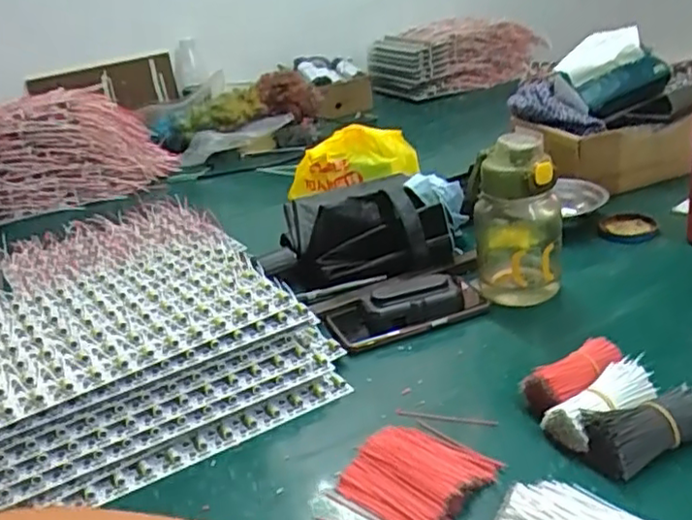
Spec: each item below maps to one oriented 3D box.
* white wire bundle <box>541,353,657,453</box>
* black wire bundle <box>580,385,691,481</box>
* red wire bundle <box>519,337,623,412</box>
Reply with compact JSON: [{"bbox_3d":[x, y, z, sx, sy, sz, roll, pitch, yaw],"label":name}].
[{"bbox_3d":[0.198,0.109,0.505,0.089,0.034,0.039,-19,27,-22],"label":"white wire bundle"},{"bbox_3d":[0.220,0.120,0.478,0.094,0.035,0.042,-15,25,-18],"label":"black wire bundle"},{"bbox_3d":[0.191,0.096,0.541,0.091,0.034,0.039,-19,27,-24],"label":"red wire bundle"}]

